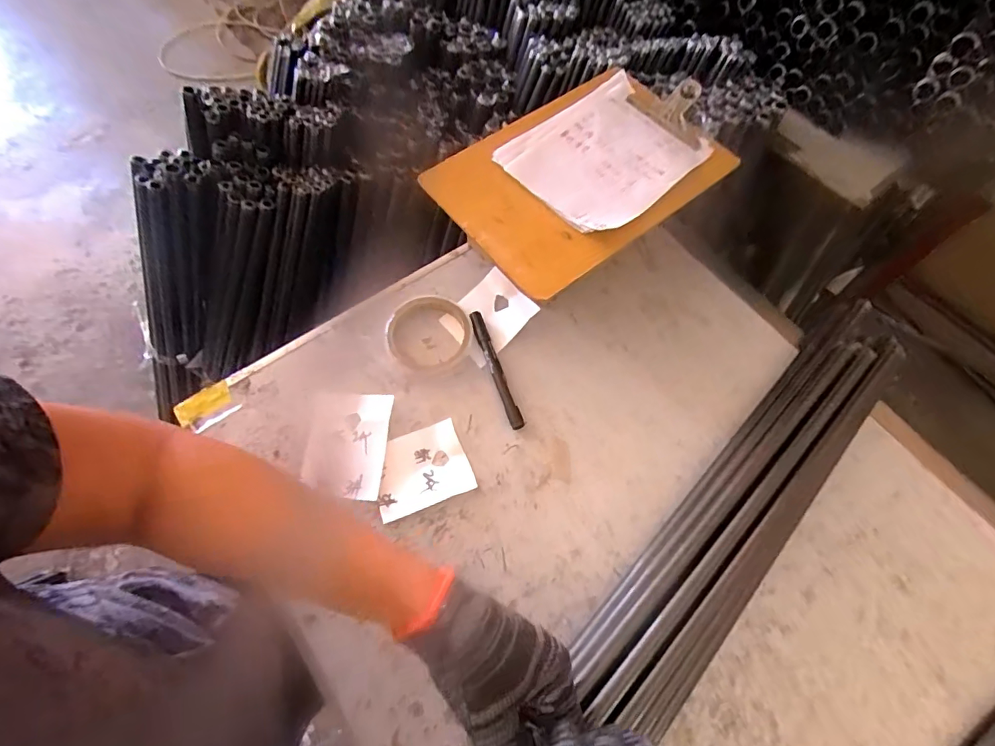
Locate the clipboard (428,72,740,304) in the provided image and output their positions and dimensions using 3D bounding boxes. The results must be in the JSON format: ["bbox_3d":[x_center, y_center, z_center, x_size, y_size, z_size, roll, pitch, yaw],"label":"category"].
[{"bbox_3d":[0.087,-0.209,0.508,0.282,0.027,0.189,-37,72,-15],"label":"clipboard"}]

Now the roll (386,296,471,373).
[{"bbox_3d":[-0.075,-0.047,0.537,0.090,0.025,0.091,0,67,-1],"label":"roll"}]

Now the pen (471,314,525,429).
[{"bbox_3d":[-0.002,-0.004,0.527,0.015,0.014,0.138,-18,68,-9],"label":"pen"}]

